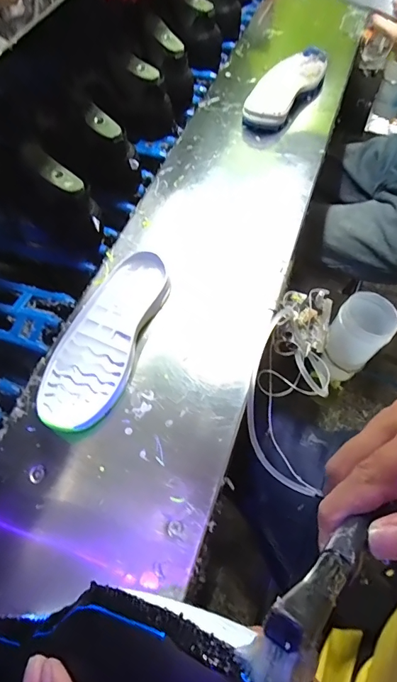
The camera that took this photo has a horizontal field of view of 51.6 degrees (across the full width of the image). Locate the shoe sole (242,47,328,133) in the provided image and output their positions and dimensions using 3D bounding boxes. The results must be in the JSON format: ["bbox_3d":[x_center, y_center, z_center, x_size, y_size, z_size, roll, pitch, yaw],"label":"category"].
[{"bbox_3d":[0.156,-0.452,0.742,0.091,0.035,0.240,32,66,12],"label":"shoe sole"}]

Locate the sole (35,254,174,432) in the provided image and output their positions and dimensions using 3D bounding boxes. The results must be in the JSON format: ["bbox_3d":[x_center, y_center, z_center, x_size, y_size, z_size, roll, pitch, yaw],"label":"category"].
[{"bbox_3d":[-0.109,-0.011,0.484,0.092,0.020,0.235,20,64,6],"label":"sole"}]

